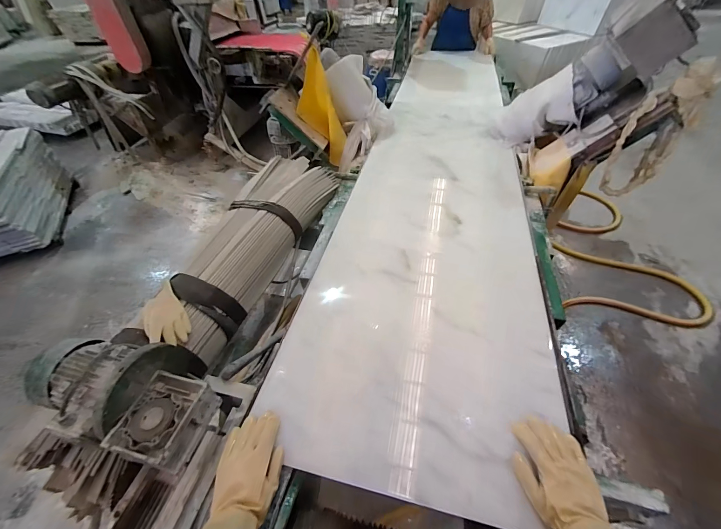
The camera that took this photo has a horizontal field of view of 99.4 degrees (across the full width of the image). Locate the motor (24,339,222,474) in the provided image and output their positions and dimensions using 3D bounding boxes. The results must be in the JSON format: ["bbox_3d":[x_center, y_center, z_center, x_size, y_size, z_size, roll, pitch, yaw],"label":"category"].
[{"bbox_3d":[-0.469,0.272,0.644,0.344,0.198,0.210,13,48,15],"label":"motor"}]

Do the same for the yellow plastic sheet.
[{"bbox_3d":[-0.181,-0.672,1.353,0.160,0.457,0.059,-25,29,-14],"label":"yellow plastic sheet"}]

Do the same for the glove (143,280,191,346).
[{"bbox_3d":[-0.559,0.145,0.870,0.104,0.035,0.205,-30,52,-23],"label":"glove"}]

